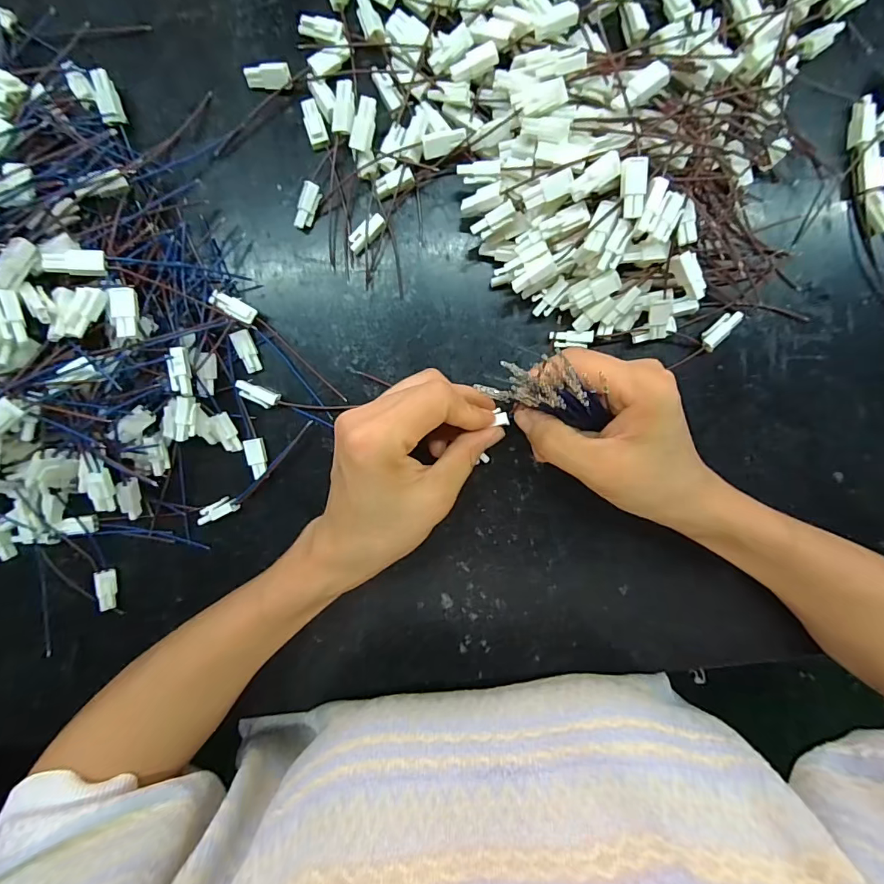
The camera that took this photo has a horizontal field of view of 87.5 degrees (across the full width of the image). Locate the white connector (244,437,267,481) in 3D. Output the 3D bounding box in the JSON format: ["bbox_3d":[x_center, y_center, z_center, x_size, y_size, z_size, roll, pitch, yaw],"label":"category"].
[{"bbox_3d":[-0.113,0.010,0.284,0.011,0.007,0.024,-12,97,1],"label":"white connector"}]

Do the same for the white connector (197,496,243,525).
[{"bbox_3d":[-0.140,0.042,0.287,0.025,0.006,0.010,-24,97,3],"label":"white connector"}]

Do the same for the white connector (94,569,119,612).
[{"bbox_3d":[-0.215,0.094,0.295,0.010,0.008,0.027,5,97,-1],"label":"white connector"}]

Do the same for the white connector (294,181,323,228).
[{"bbox_3d":[-0.078,-0.136,0.268,0.010,0.011,0.025,27,96,-4],"label":"white connector"}]

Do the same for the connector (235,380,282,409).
[{"bbox_3d":[-0.111,-0.029,0.279,0.025,0.009,0.010,21,97,-3],"label":"connector"}]

